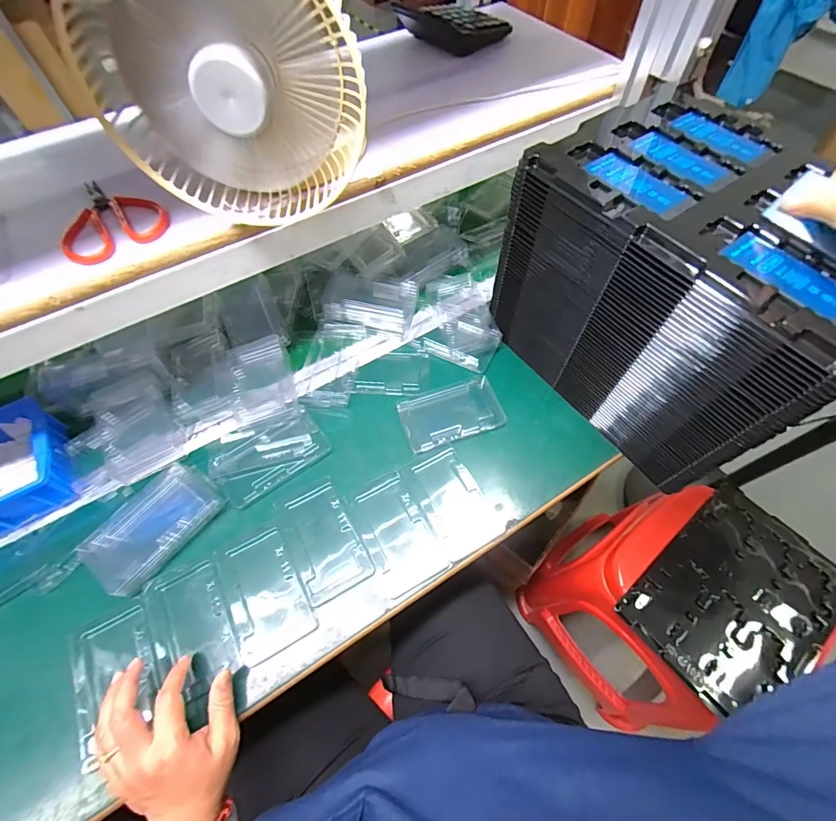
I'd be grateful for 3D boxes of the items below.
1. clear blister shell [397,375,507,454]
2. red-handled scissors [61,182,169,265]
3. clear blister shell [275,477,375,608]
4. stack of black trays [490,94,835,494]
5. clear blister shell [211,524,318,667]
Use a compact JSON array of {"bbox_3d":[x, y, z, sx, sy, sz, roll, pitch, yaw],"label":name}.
[{"bbox_3d":[0.045,0.002,0.531,0.131,0.008,0.080,-17,60,-7],"label":"clear blister shell"},{"bbox_3d":[-0.306,-0.190,0.394,0.091,0.017,0.125,-37,64,-18],"label":"red-handled scissors"},{"bbox_3d":[-0.110,0.146,0.457,0.072,0.008,0.126,-27,61,-13],"label":"clear blister shell"},{"bbox_3d":[0.289,-0.141,0.465,0.240,0.248,0.350,-32,63,-15],"label":"stack of black trays"},{"bbox_3d":[-0.166,0.193,0.430,0.077,0.011,0.122,-27,61,-13],"label":"clear blister shell"}]

